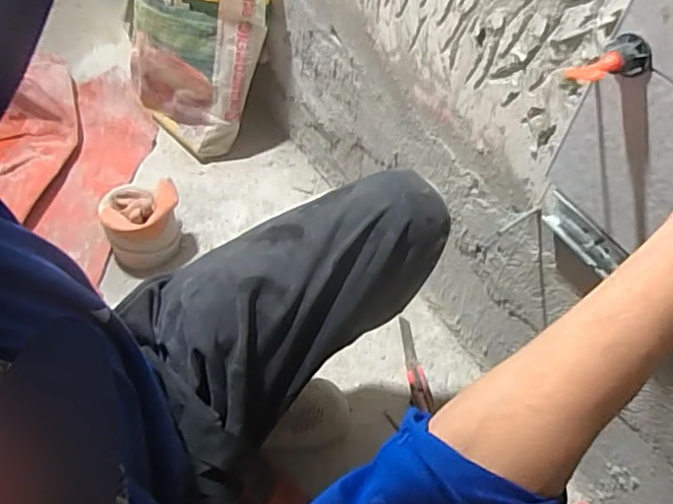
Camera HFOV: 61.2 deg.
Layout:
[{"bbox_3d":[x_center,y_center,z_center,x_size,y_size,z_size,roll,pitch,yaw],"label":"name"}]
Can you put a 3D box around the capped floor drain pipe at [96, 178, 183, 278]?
[{"bbox_3d":[-0.312,-0.037,0.933,0.117,0.111,0.127,2,54,-2],"label":"capped floor drain pipe"}]

